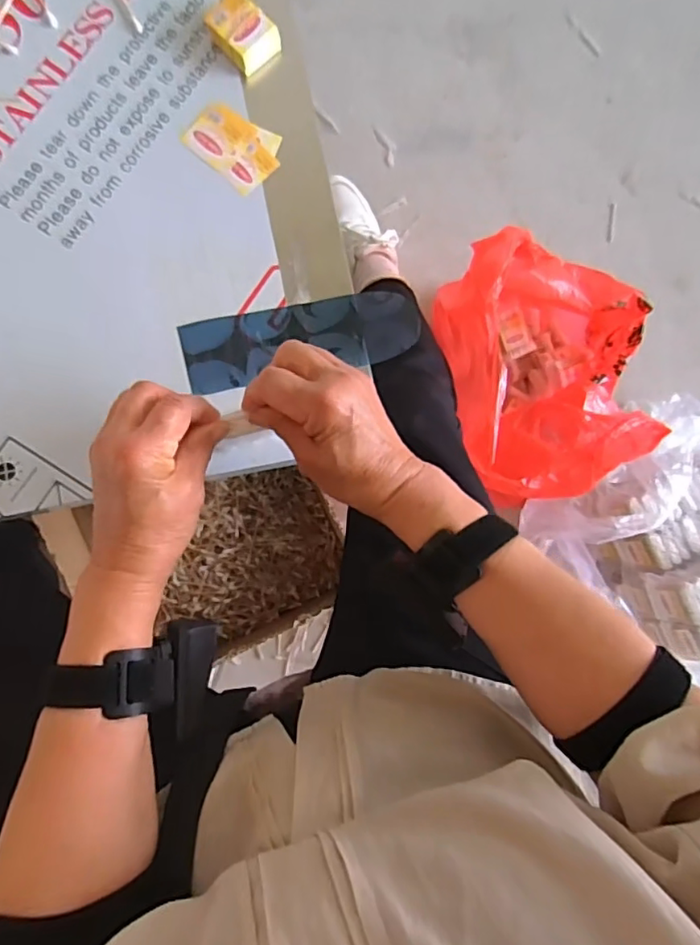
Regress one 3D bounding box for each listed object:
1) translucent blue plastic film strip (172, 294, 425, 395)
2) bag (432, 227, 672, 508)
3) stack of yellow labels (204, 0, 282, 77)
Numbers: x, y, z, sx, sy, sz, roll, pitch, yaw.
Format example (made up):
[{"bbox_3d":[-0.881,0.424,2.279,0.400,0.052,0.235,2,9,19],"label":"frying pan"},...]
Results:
[{"bbox_3d":[-0.039,-0.110,0.475,0.191,0.010,0.058,-12,90,-6],"label":"translucent blue plastic film strip"},{"bbox_3d":[0.266,-0.135,0.818,0.288,0.201,0.346,7,84,-5],"label":"bag"},{"bbox_3d":[-0.088,-0.363,0.475,0.054,0.023,0.040,38,82,-1],"label":"stack of yellow labels"}]

